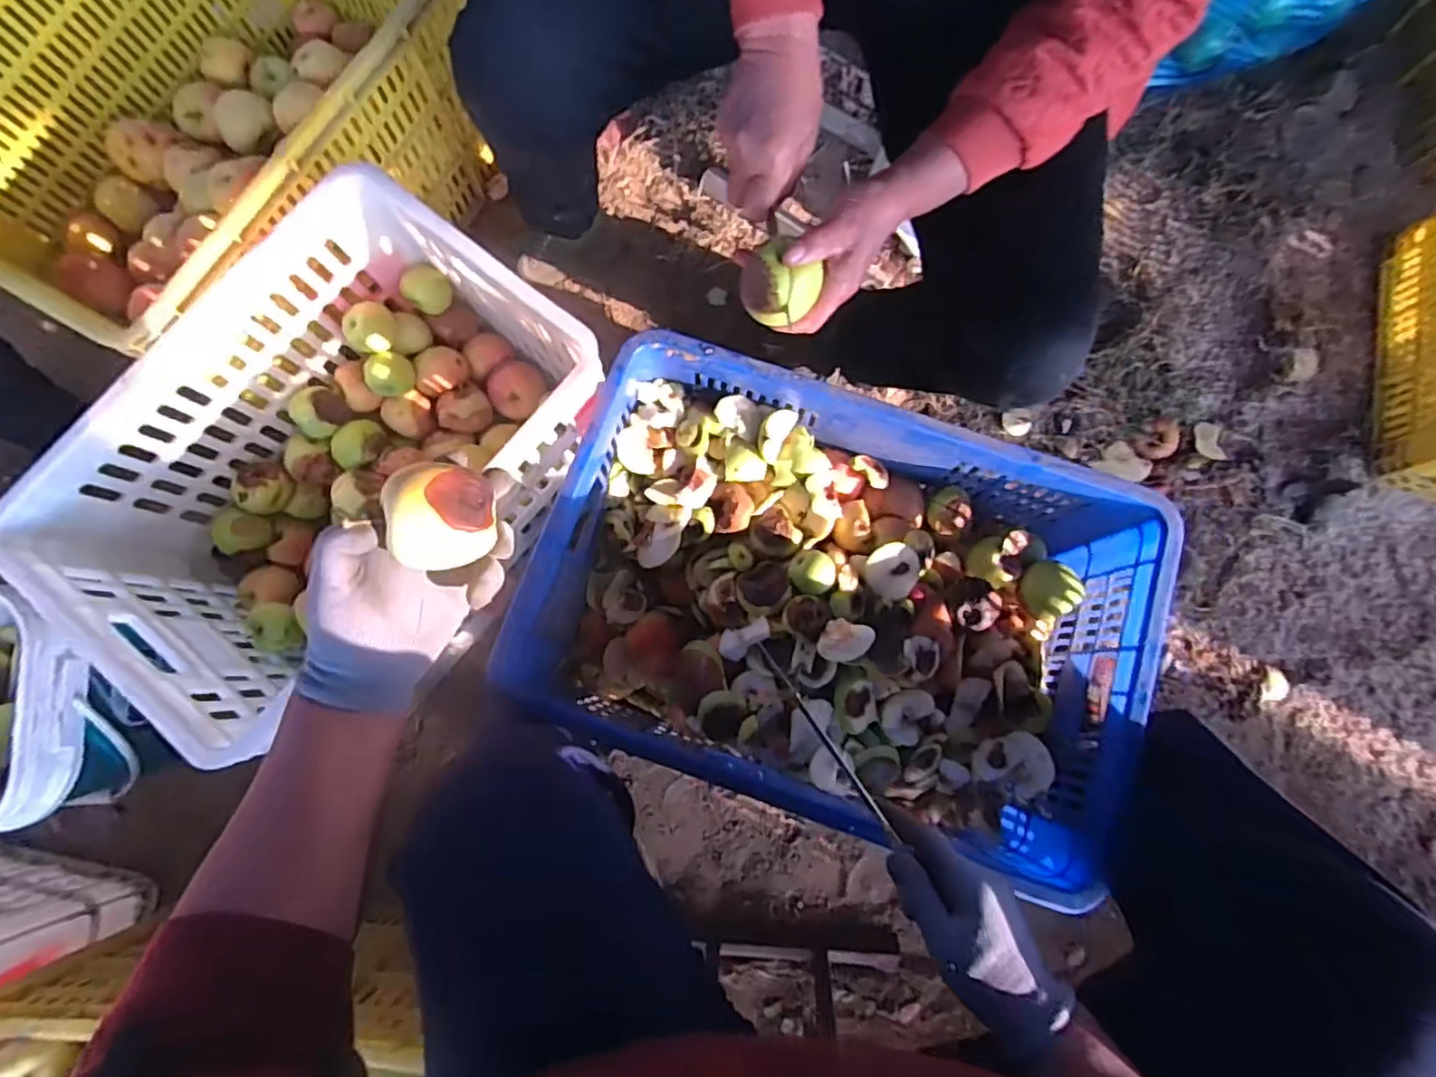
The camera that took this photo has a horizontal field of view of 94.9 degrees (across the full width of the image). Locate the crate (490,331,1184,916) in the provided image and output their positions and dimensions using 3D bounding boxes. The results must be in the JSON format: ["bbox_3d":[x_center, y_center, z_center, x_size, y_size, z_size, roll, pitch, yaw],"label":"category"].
[{"bbox_3d":[0.125,0.071,0.741,0.615,0.215,0.413,20,81,1],"label":"crate"}]

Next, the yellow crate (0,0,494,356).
[{"bbox_3d":[-0.590,-0.518,0.817,0.444,0.270,0.600,27,81,2],"label":"yellow crate"}]

